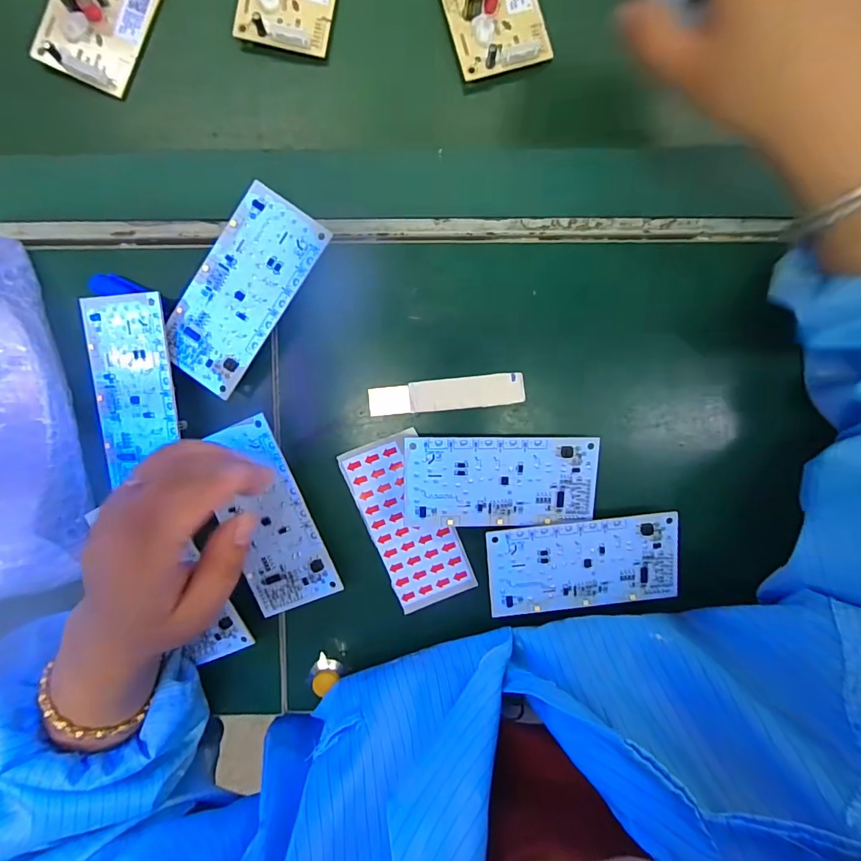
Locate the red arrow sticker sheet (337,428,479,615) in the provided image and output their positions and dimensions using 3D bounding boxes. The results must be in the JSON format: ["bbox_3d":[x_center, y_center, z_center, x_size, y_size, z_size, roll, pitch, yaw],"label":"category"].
[{"bbox_3d":[-0.014,0.058,0.296,0.050,0.004,0.110,-23,94,2],"label":"red arrow sticker sheet"}]

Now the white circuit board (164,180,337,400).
[{"bbox_3d":[-0.109,-0.080,0.270,0.055,0.004,0.113,34,95,1],"label":"white circuit board"}]

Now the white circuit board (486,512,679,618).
[{"bbox_3d":[0.092,0.081,0.280,0.113,0.006,0.053,-5,95,0],"label":"white circuit board"}]

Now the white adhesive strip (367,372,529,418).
[{"bbox_3d":[0.010,-0.023,0.292,0.096,0.004,0.020,-5,95,0],"label":"white adhesive strip"}]

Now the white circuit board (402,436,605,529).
[{"bbox_3d":[0.042,0.032,0.278,0.113,0.004,0.055,0,102,-3],"label":"white circuit board"}]

